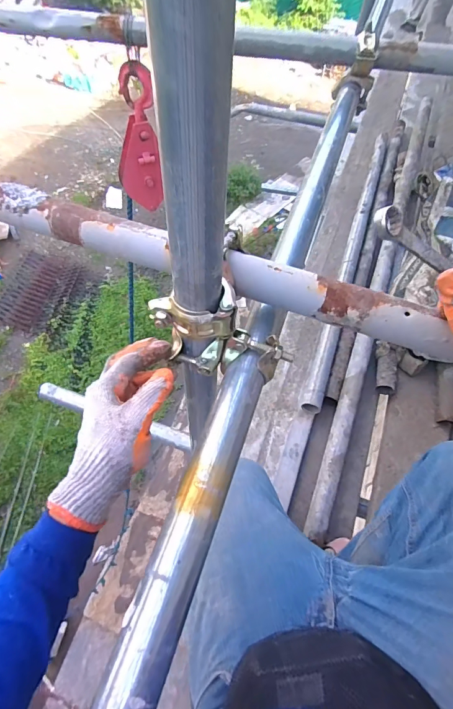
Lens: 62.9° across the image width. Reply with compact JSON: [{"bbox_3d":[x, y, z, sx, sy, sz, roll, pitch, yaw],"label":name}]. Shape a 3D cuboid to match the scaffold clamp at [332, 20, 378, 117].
[{"bbox_3d":[0.271,-0.586,0.763,0.079,0.131,0.080,18,60,10],"label":"scaffold clamp"}]

